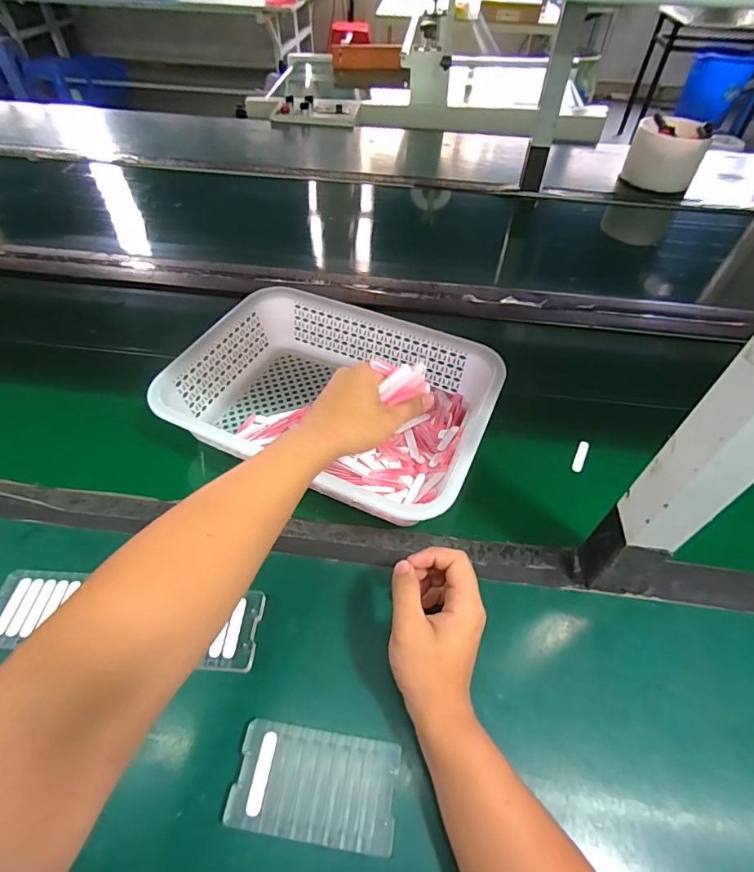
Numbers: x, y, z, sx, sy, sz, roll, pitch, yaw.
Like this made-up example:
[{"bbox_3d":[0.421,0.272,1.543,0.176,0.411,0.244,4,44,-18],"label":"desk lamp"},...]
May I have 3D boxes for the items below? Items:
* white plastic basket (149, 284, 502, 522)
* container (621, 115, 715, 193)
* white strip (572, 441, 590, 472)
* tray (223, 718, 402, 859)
[{"bbox_3d":[-0.048,-0.047,0.555,0.353,0.083,0.250,20,52,14],"label":"white plastic basket"},{"bbox_3d":[0.701,-0.687,1.107,0.160,0.120,0.160,25,53,17],"label":"container"},{"bbox_3d":[0.254,0.025,0.568,0.013,0.004,0.051,13,50,28],"label":"white strip"},{"bbox_3d":[-0.046,0.264,0.348,0.120,0.013,0.066,8,50,4],"label":"tray"}]

